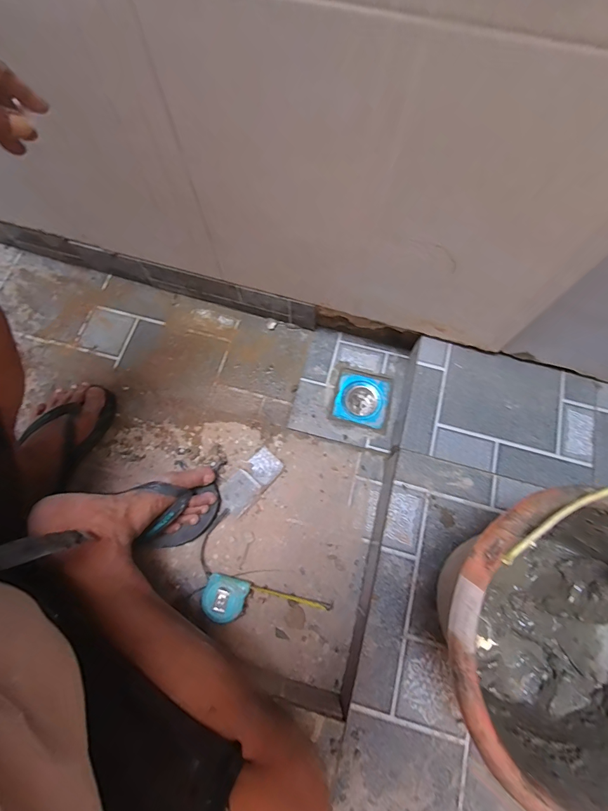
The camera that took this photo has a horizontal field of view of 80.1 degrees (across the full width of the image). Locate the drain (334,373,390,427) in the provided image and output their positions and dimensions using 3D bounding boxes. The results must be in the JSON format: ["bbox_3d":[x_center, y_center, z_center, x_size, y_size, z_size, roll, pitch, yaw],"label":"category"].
[{"bbox_3d":[0.110,-0.006,0.710,0.099,0.041,0.099,15,73,5],"label":"drain"}]

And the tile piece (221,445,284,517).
[{"bbox_3d":[-0.093,0.133,0.635,0.056,0.011,0.119,41,76,11],"label":"tile piece"}]

